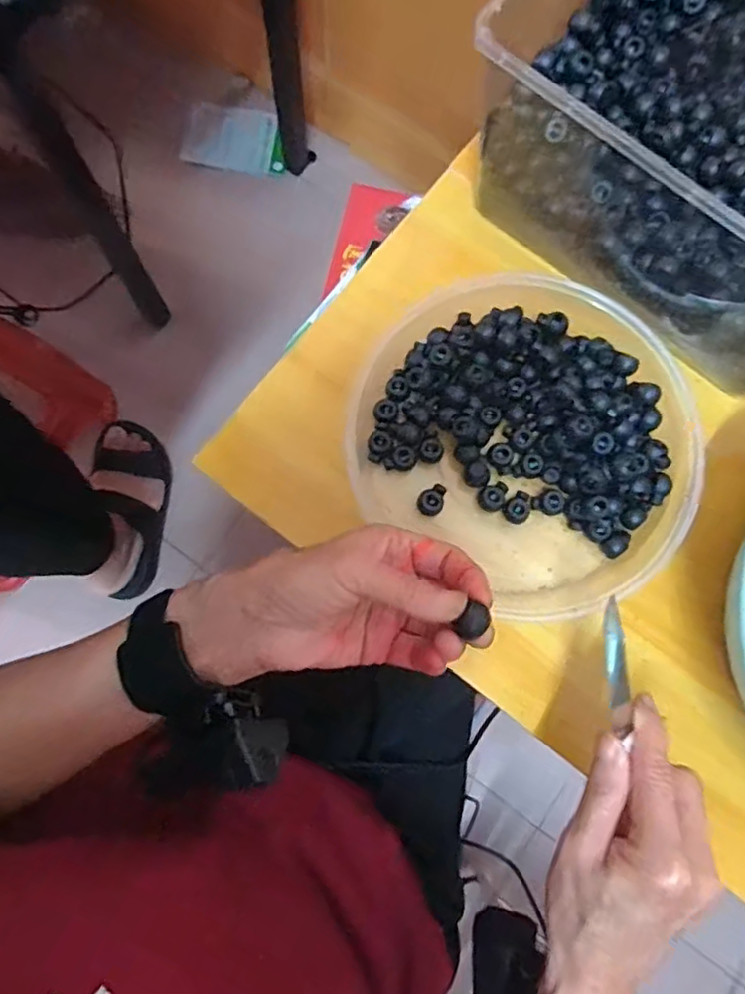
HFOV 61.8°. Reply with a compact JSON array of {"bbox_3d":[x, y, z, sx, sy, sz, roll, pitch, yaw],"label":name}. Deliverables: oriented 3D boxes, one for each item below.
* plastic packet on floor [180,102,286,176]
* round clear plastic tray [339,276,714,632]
[{"bbox_3d":[-0.237,-0.612,1.066,0.169,0.017,0.094,7,101,-2],"label":"plastic packet on floor"},{"bbox_3d":[0.103,-0.040,0.422,0.228,0.041,0.215,38,81,5],"label":"round clear plastic tray"}]

